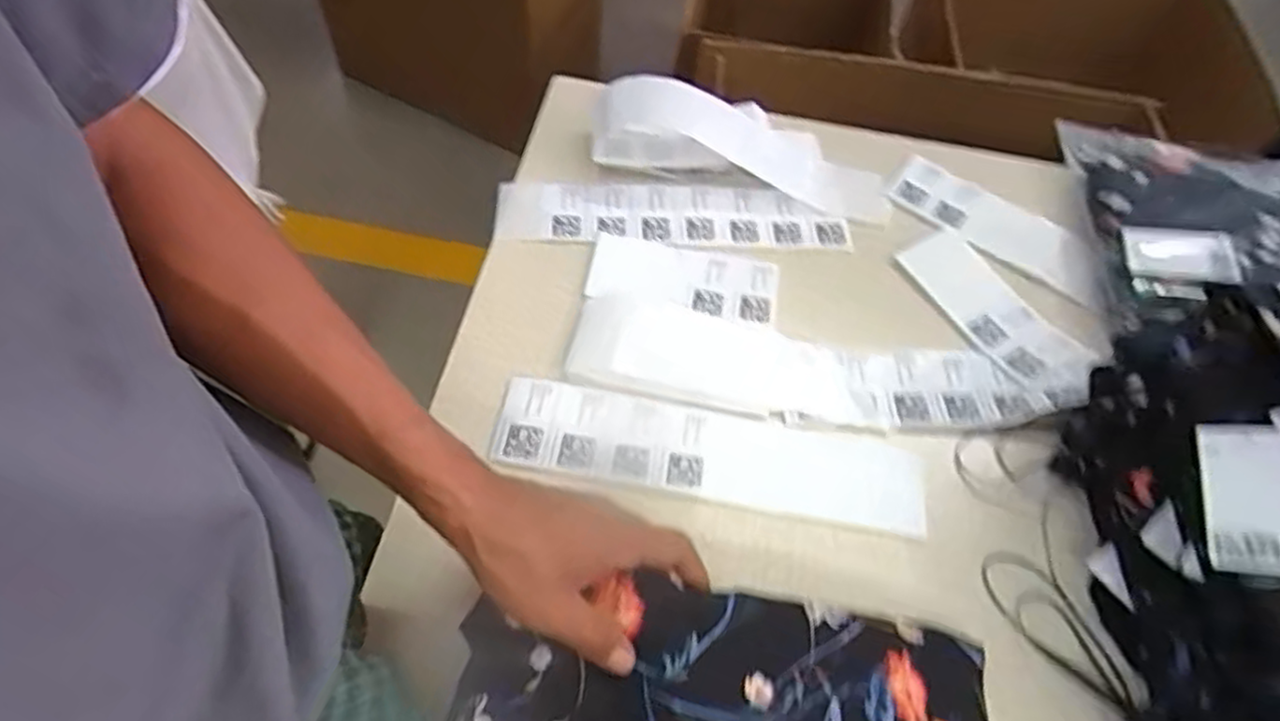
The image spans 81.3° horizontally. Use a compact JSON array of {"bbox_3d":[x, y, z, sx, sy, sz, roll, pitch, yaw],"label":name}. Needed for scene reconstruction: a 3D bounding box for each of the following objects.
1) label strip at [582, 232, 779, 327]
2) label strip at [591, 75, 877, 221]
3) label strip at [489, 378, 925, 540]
[{"bbox_3d":[0.035,-0.066,0.595,0.148,0.009,0.070,12,58,3],"label":"label strip"},{"bbox_3d":[0.086,-0.194,0.655,0.266,0.056,0.093,13,58,4],"label":"label strip"},{"bbox_3d":[0.049,0.065,0.523,0.293,0.007,0.071,10,59,2],"label":"label strip"}]

